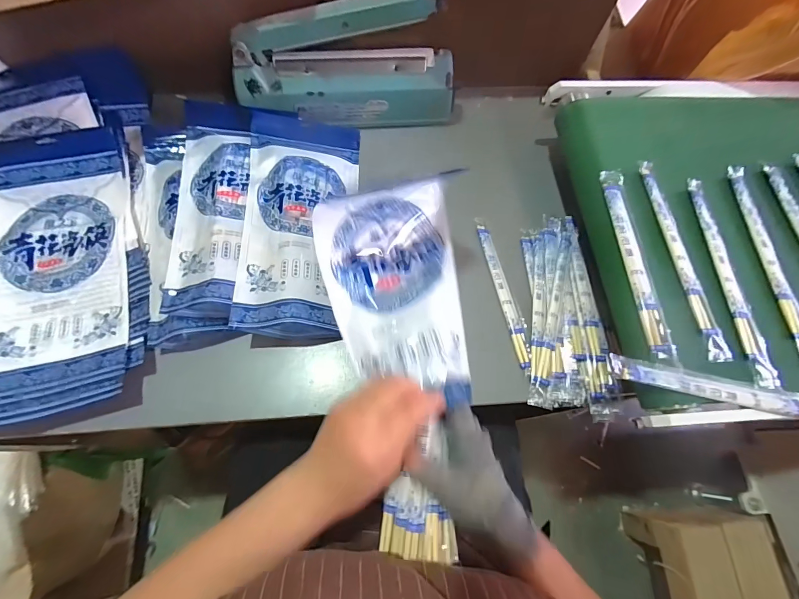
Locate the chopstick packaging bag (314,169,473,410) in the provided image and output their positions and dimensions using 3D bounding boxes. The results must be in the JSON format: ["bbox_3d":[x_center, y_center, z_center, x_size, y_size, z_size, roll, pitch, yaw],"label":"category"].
[{"bbox_3d":[-0.007,-0.024,0.354,0.142,0.044,0.231,-6,68,-5],"label":"chopstick packaging bag"}]

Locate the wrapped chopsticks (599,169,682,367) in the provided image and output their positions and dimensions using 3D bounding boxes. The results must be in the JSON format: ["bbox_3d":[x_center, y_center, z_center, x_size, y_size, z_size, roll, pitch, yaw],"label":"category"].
[{"bbox_3d":[0.244,-0.042,0.367,0.025,0.012,0.219,-1,67,-3],"label":"wrapped chopsticks"}]

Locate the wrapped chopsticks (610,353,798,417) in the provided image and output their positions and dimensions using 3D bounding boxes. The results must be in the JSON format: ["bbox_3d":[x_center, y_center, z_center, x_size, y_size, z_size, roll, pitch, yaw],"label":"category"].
[{"bbox_3d":[0.300,0.082,0.313,0.215,0.010,0.022,13,68,3],"label":"wrapped chopsticks"}]

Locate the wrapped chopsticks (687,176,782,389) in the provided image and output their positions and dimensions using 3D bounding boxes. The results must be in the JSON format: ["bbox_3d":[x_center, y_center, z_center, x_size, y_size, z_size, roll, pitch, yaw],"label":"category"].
[{"bbox_3d":[0.334,-0.029,0.358,0.023,0.006,0.228,2,67,-1],"label":"wrapped chopsticks"}]

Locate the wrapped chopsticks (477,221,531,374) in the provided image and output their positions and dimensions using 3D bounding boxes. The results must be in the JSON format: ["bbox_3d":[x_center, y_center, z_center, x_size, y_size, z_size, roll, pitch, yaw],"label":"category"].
[{"bbox_3d":[0.130,-0.013,0.445,0.021,0.009,0.207,-10,68,-6],"label":"wrapped chopsticks"}]

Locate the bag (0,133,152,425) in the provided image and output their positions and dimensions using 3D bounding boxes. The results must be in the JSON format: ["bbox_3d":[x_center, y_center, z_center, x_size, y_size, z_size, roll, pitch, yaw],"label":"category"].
[{"bbox_3d":[-0.397,-0.046,0.410,0.180,0.040,0.336,-14,69,-8],"label":"bag"}]

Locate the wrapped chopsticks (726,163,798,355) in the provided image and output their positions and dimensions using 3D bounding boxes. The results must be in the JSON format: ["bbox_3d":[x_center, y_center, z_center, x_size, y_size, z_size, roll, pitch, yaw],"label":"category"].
[{"bbox_3d":[0.385,-0.047,0.367,0.022,0.004,0.228,2,67,-1],"label":"wrapped chopsticks"}]

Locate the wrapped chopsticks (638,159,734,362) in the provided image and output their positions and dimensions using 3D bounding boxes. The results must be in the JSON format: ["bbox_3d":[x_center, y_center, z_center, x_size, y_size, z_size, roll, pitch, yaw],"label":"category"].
[{"bbox_3d":[0.289,-0.052,0.366,0.021,0.006,0.229,-3,68,-3],"label":"wrapped chopsticks"}]

